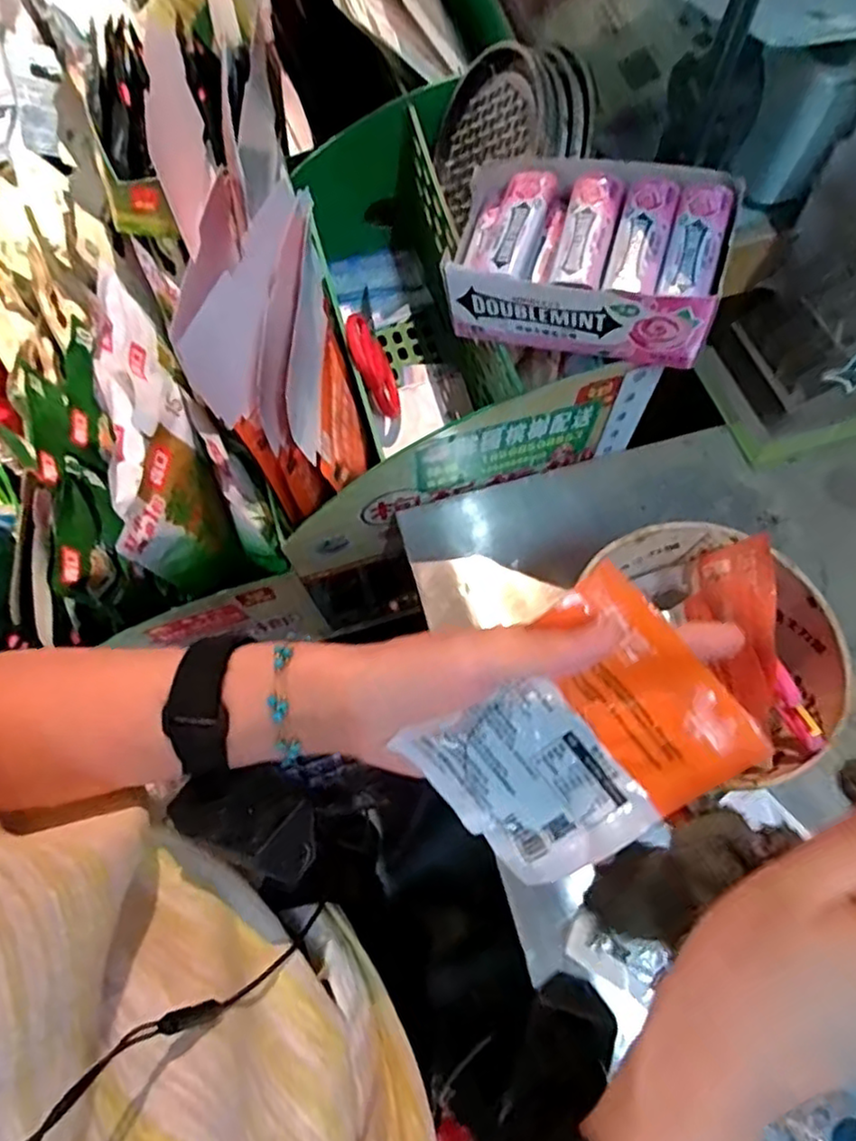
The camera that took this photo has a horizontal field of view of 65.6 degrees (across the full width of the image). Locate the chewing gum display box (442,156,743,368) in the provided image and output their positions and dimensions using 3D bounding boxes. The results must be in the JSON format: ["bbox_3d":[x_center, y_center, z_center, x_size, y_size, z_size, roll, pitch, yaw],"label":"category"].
[{"bbox_3d":[0.100,-0.200,0.427,0.160,0.071,0.099,15,72,7],"label":"chewing gum display box"}]

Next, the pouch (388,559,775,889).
[{"bbox_3d":[0.058,0.069,0.263,0.114,0.010,0.093,-41,92,14],"label":"pouch"}]

